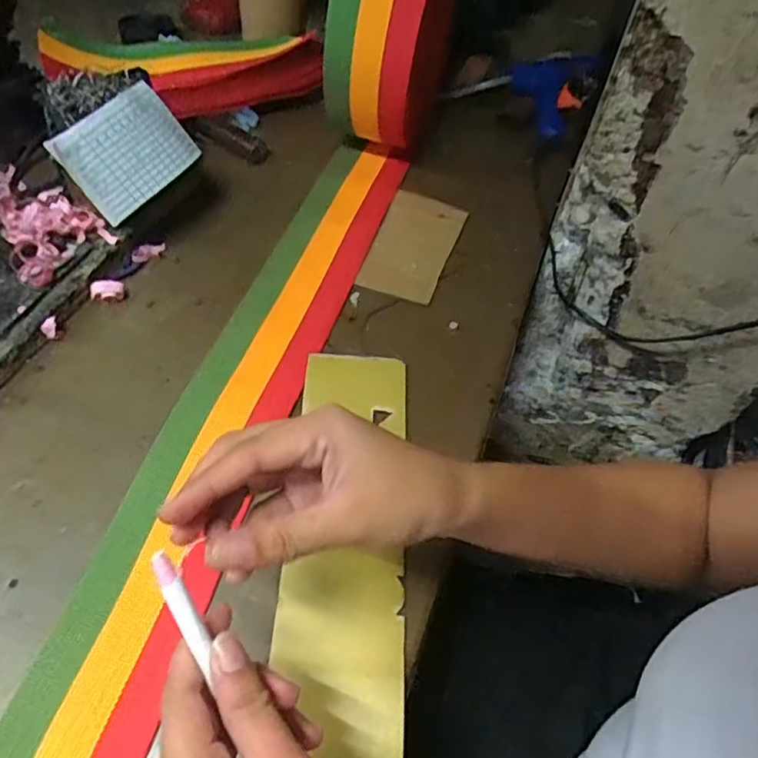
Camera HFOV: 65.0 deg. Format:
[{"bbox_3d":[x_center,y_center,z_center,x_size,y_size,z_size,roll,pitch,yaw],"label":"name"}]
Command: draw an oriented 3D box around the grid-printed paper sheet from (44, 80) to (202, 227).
[{"bbox_3d":[-0.194,-0.179,0.467,0.097,0.070,0.013,-49,33,-21],"label":"grid-printed paper sheet"}]

